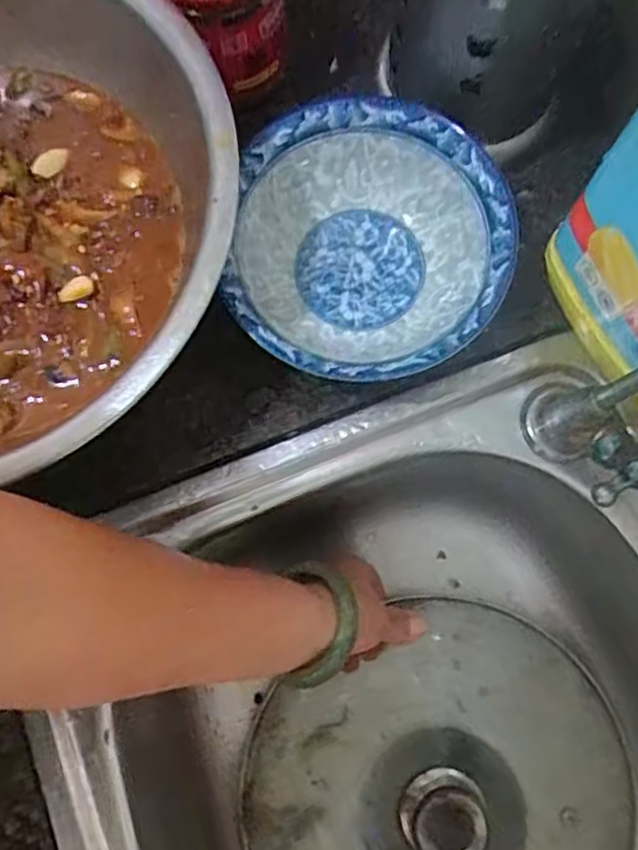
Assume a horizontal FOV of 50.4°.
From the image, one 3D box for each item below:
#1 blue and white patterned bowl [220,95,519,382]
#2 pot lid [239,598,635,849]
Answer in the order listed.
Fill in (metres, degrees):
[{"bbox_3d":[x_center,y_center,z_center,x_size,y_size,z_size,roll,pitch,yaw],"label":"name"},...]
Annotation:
[{"bbox_3d":[0.027,-0.090,0.363,0.136,0.054,0.146,0,78,1],"label":"blue and white patterned bowl"},{"bbox_3d":[0.083,0.252,0.436,0.252,0.062,0.220,-32,79,-5],"label":"pot lid"}]

